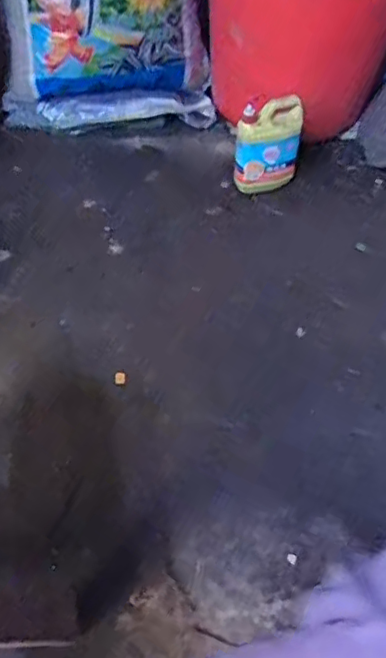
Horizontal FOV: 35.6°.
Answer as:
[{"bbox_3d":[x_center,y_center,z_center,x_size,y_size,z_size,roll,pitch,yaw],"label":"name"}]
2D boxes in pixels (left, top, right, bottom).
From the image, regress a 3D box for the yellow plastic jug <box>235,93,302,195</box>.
[{"bbox_3d":[0.168,-0.412,1.369,0.141,0.223,0.091,13,50,7],"label":"yellow plastic jug"}]

